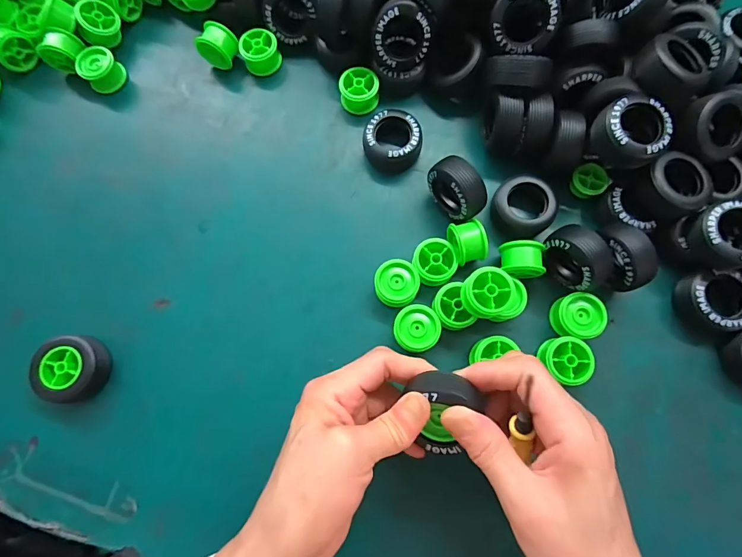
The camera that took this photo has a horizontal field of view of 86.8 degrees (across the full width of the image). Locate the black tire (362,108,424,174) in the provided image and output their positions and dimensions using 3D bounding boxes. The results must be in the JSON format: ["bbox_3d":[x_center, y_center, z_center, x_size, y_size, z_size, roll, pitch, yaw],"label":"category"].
[{"bbox_3d":[0.018,-0.117,0.335,0.048,0.025,0.046,-13,77,-2],"label":"black tire"}]

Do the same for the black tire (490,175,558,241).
[{"bbox_3d":[0.123,-0.057,0.320,0.045,0.025,0.049,0,77,1],"label":"black tire"}]

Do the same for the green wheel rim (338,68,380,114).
[{"bbox_3d":[-0.010,-0.165,0.347,0.033,0.024,0.031,-2,77,1],"label":"green wheel rim"}]

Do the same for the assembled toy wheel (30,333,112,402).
[{"bbox_3d":[-0.224,0.068,0.297,0.046,0.027,0.047,0,77,1],"label":"assembled toy wheel"}]

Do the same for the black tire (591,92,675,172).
[{"bbox_3d":[0.184,-0.107,0.282,0.048,0.026,0.052,0,77,3],"label":"black tire"}]

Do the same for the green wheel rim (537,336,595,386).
[{"bbox_3d":[0.144,0.061,0.293,0.032,0.022,0.035,0,77,1],"label":"green wheel rim"}]

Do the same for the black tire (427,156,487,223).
[{"bbox_3d":[0.068,-0.068,0.311,0.025,0.051,0.048,-36,79,-7],"label":"black tire"}]

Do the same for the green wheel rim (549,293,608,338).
[{"bbox_3d":[0.156,0.029,0.299,0.035,0.021,0.033,-4,77,0],"label":"green wheel rim"}]

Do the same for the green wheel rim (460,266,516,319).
[{"bbox_3d":[0.082,0.012,0.283,0.037,0.022,0.033,-42,79,-7],"label":"green wheel rim"}]

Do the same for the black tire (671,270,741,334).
[{"bbox_3d":[0.262,0.019,0.298,0.045,0.024,0.044,-3,77,1],"label":"black tire"}]

